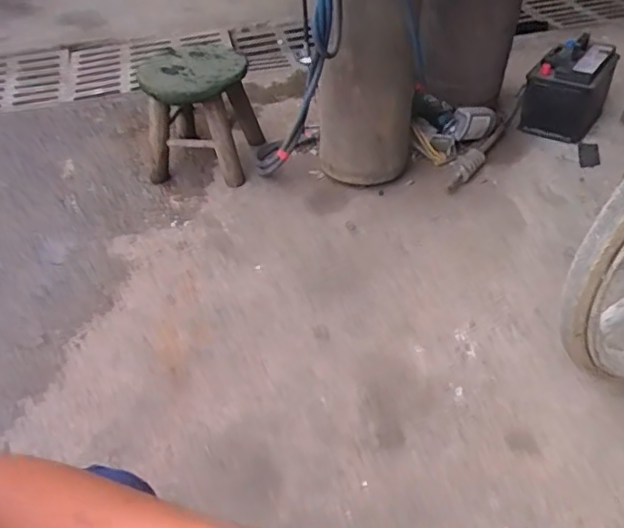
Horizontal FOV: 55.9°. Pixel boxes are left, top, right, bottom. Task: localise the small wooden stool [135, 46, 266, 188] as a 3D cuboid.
[{"bbox_3d":[-0.260,-0.344,1.378,0.261,0.276,0.213,-8,44,-5],"label":"small wooden stool"}]

